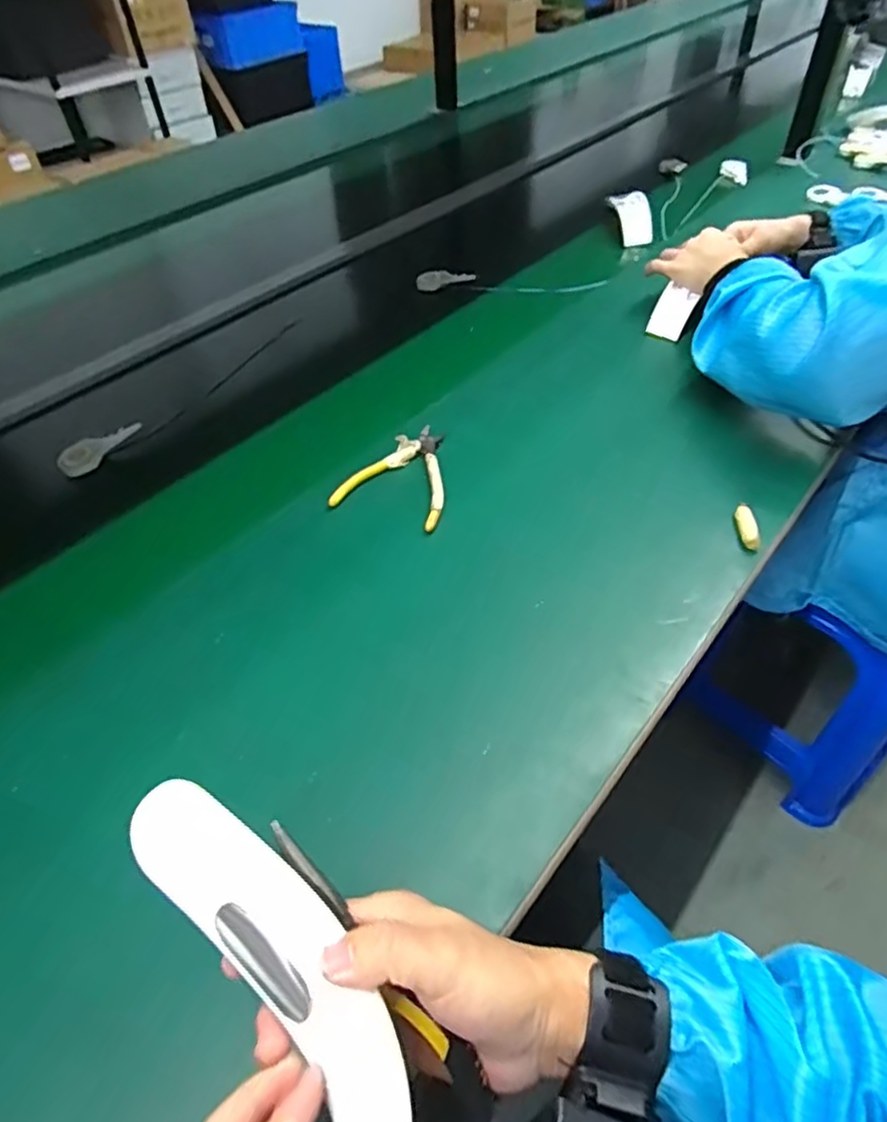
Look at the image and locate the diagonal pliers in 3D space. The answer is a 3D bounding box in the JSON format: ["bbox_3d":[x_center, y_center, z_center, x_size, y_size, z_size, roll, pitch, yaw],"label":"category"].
[{"bbox_3d":[-0.037,-0.093,0.637,0.109,0.013,0.135,15,50,15],"label":"diagonal pliers"}]

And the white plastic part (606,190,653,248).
[{"bbox_3d":[0.310,-0.567,1.040,0.065,0.050,0.096,-1,47,2],"label":"white plastic part"}]

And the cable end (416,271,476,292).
[{"bbox_3d":[0.004,-0.428,0.957,0.090,0.026,0.016,-10,48,-6],"label":"cable end"}]

